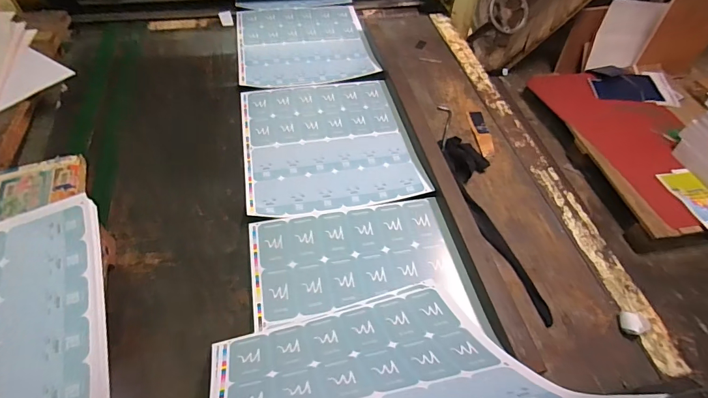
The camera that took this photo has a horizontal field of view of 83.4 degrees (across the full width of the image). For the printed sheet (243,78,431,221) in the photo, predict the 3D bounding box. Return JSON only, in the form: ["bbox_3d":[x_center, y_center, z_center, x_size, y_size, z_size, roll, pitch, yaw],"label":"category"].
[{"bbox_3d":[-0.061,-0.129,0.868,0.349,0.010,0.378,-9,53,-9],"label":"printed sheet"}]

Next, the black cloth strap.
[{"bbox_3d":[0.258,0.026,0.754,0.085,0.032,0.419,-6,53,-7],"label":"black cloth strap"}]

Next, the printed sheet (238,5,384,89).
[{"bbox_3d":[-0.142,-0.435,1.107,0.349,0.011,0.385,-8,53,-9],"label":"printed sheet"}]

